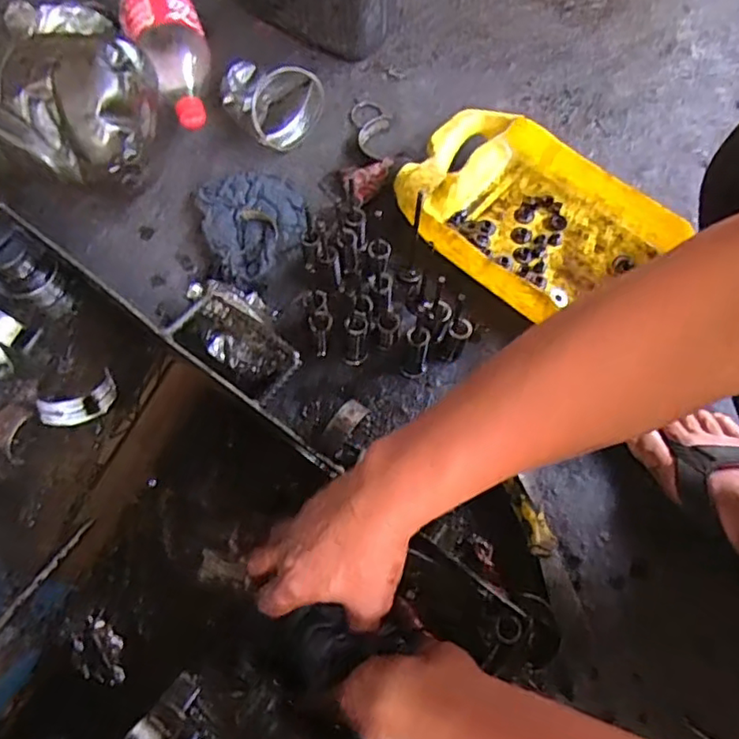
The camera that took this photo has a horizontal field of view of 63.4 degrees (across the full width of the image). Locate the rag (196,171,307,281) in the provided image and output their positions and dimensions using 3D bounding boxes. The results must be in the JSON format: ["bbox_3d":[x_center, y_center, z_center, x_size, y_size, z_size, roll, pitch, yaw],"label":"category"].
[{"bbox_3d":[-0.133,-0.175,0.692,0.117,0.024,0.140,-33,71,-12],"label":"rag"}]

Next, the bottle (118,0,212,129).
[{"bbox_3d":[-0.255,-0.423,0.747,0.090,0.080,0.300,-21,68,-7],"label":"bottle"}]

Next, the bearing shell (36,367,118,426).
[{"bbox_3d":[-0.286,0.033,0.598,0.074,0.031,0.030,-25,70,-9],"label":"bearing shell"}]

